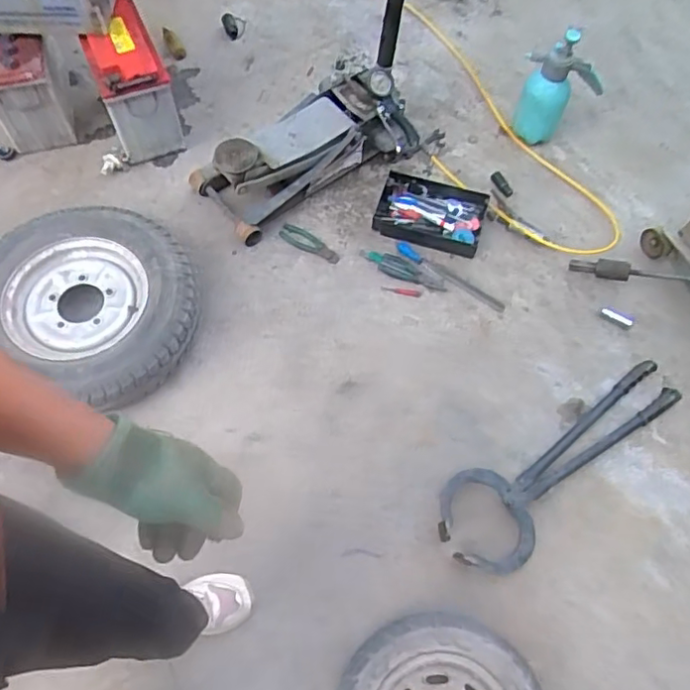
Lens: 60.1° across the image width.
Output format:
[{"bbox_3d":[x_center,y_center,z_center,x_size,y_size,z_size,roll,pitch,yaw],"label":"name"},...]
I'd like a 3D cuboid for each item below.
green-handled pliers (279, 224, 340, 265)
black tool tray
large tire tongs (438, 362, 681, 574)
[{"bbox_3d":[-0.094,-0.274,1.605,0.179,0.019,0.052,29,69,14],"label":"green-handled pliers"},{"bbox_3d":[0.235,-0.358,1.642,0.291,0.057,0.195,16,66,9],"label":"black tool tray"},{"bbox_3d":[0.495,0.272,1.324,0.634,0.047,0.208,-29,68,-12],"label":"large tire tongs"}]

